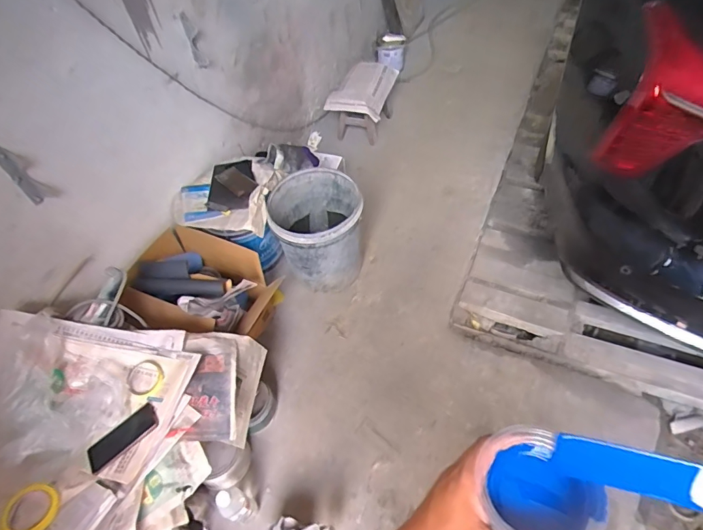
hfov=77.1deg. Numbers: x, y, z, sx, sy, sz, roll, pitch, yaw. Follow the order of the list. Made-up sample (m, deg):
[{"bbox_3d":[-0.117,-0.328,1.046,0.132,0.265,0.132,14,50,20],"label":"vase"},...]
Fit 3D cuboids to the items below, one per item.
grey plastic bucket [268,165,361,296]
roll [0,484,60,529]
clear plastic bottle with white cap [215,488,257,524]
[{"bbox_3d":[-0.112,-0.108,1.549,0.287,0.318,0.317,-9,52,0],"label":"grey plastic bucket"},{"bbox_3d":[-0.643,0.494,0.882,0.100,0.026,0.097,-3,53,4],"label":"roll"},{"bbox_3d":[-0.292,0.607,1.115,0.063,0.219,0.068,20,58,21],"label":"clear plastic bottle with white cap"}]

